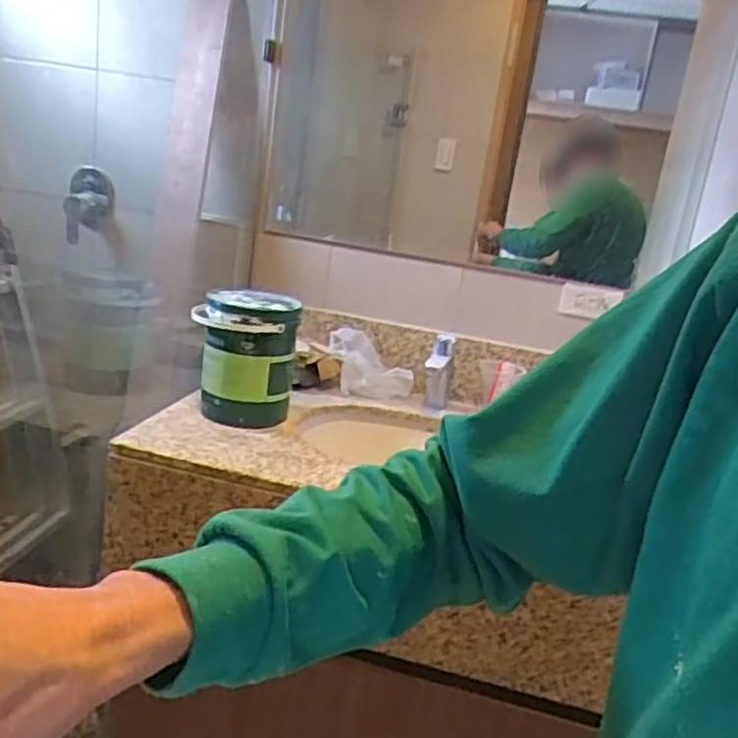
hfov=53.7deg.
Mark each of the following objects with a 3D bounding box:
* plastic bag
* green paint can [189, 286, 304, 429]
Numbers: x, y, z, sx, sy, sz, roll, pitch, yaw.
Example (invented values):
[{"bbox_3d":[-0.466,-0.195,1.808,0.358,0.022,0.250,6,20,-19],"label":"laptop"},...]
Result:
[{"bbox_3d":[0.004,0.002,1.631,0.179,0.157,0.121,1,15,-9],"label":"plastic bag"},{"bbox_3d":[-0.234,-0.017,1.365,0.189,0.230,0.158,8,16,-1],"label":"green paint can"}]

